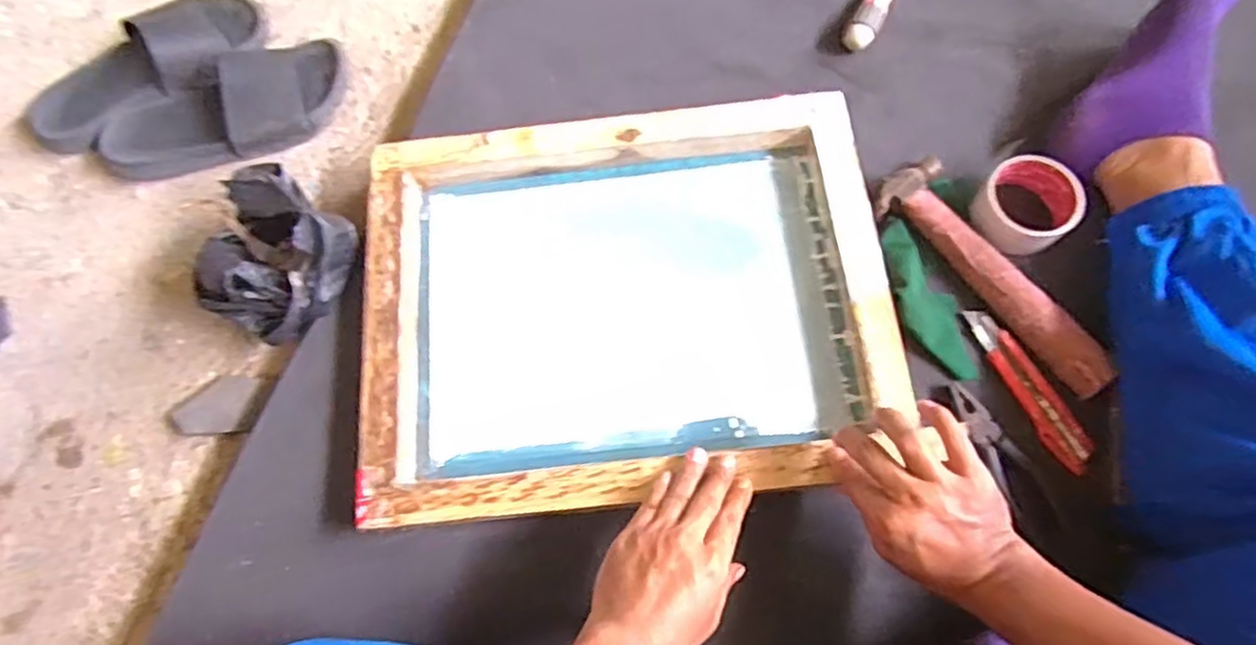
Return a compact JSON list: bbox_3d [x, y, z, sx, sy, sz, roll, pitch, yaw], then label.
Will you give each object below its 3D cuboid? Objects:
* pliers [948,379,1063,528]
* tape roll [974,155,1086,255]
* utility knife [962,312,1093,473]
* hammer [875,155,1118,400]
[{"bbox_3d":[0.321,0.108,0.601,0.040,0.016,0.131,-22,71,-4],"label":"pliers"},{"bbox_3d":[0.369,-0.109,0.649,0.082,0.040,0.079,-1,71,3],"label":"tape roll"},{"bbox_3d":[0.356,0.056,0.621,0.027,0.017,0.158,-24,71,-5],"label":"utility knife"},{"bbox_3d":[0.326,-0.044,0.636,0.063,0.042,0.255,-27,72,-6],"label":"hammer"}]

